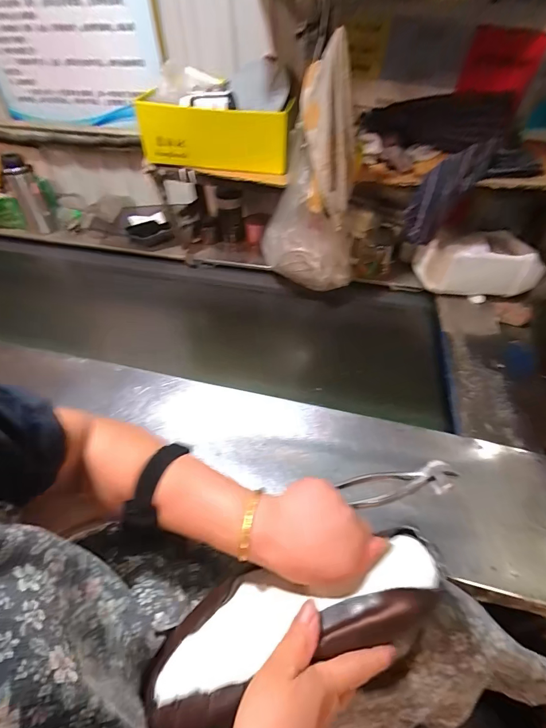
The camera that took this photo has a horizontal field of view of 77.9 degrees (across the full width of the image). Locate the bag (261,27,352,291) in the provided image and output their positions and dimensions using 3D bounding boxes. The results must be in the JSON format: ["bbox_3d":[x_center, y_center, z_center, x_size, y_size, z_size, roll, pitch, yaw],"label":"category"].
[{"bbox_3d":[0.086,-0.383,0.748,0.217,0.435,0.181,0,47,0],"label":"bag"}]

